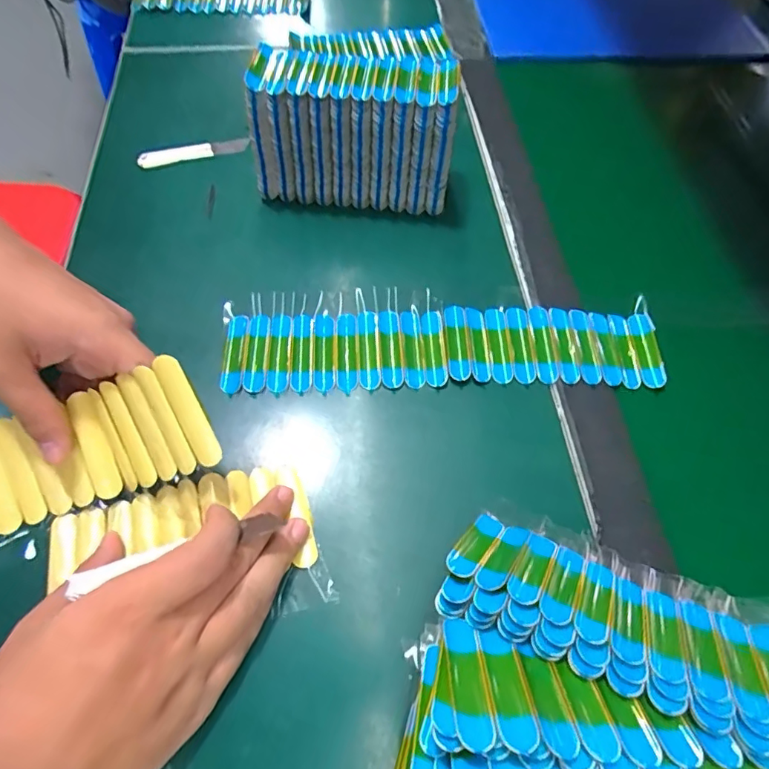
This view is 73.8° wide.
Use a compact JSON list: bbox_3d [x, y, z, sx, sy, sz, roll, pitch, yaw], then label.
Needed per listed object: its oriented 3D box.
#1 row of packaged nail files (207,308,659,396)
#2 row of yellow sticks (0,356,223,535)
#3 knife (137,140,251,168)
[{"bbox_3d":[0.044,-0.026,0.364,0.306,0.009,0.065,-1,60,-3],"label":"row of packaged nail files"},{"bbox_3d":[-0.163,0.035,0.287,0.143,0.024,0.061,-19,100,12],"label":"row of yellow sticks"},{"bbox_3d":[-0.170,-0.207,0.456,0.096,0.007,0.016,-14,62,-11],"label":"knife"}]

